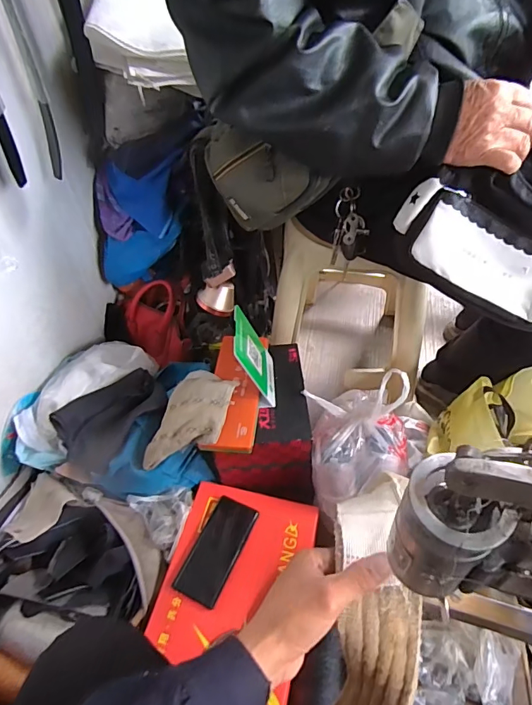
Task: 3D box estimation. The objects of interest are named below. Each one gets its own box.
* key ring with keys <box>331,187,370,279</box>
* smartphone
[{"bbox_3d":[0.121,-0.170,0.629,0.047,0.123,0.027,3,25,7],"label":"key ring with keys"},{"bbox_3d":[-0.078,0.313,0.702,0.073,0.009,0.160,17,51,19],"label":"smartphone"}]

